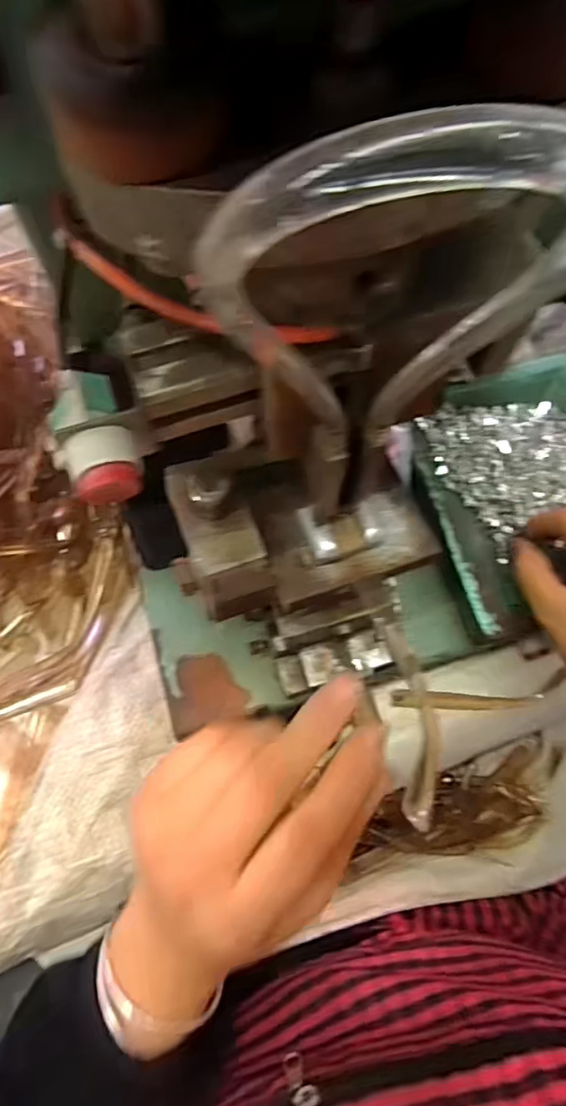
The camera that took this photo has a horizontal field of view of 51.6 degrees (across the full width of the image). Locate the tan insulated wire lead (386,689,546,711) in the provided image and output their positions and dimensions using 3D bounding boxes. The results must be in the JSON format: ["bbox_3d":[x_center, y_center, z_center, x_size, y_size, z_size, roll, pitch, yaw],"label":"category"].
[{"bbox_3d":[0.131,0.108,0.424,0.102,0.010,0.012,-2,71,15],"label":"tan insulated wire lead"}]

